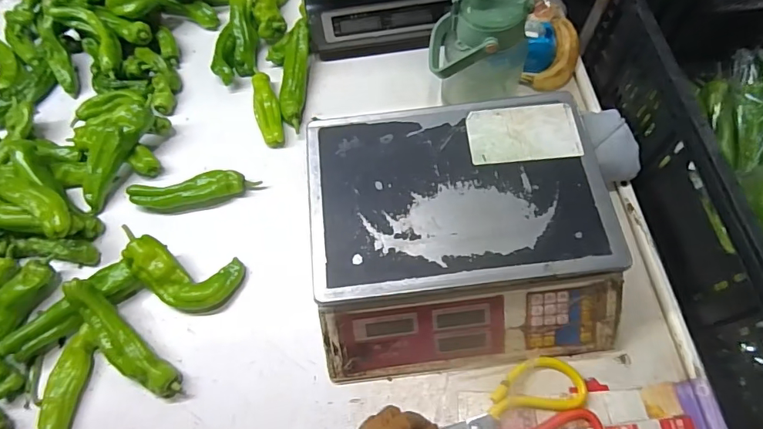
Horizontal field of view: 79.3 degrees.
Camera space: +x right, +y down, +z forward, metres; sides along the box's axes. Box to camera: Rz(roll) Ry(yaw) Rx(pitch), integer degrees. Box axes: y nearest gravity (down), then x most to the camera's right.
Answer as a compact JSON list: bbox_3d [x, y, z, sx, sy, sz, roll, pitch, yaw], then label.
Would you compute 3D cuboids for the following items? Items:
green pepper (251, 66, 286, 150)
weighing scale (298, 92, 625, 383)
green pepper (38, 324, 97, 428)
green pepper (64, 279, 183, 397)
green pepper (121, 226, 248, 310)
[{"bbox_3d":[-0.178,-0.171,0.709,0.038,0.031,0.155,-19,65,-6],"label":"green pepper"},{"bbox_3d":[0.107,0.017,0.554,0.376,0.104,0.297,-6,64,0],"label":"weighing scale"},{"bbox_3d":[-0.370,0.210,0.534,0.035,0.028,0.147,3,64,5],"label":"green pepper"},{"bbox_3d":[-0.305,0.148,0.535,0.044,0.028,0.171,-43,88,-16],"label":"green pepper"},{"bbox_3d":[-0.257,0.073,0.581,0.149,0.032,0.073,22,66,-8],"label":"green pepper"}]

